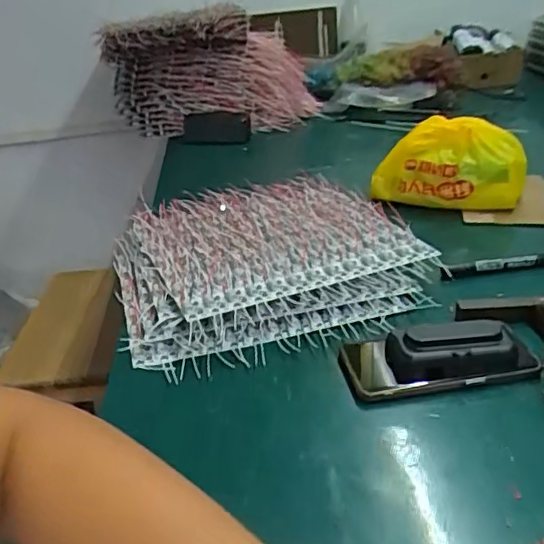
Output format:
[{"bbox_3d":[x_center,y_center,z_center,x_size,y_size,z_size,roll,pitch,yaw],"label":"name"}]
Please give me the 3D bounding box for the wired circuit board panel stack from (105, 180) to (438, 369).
[{"bbox_3d":[-0.015,-0.023,0.683,0.325,0.050,0.319,-12,30,-14],"label":"wired circuit board panel stack"}]

